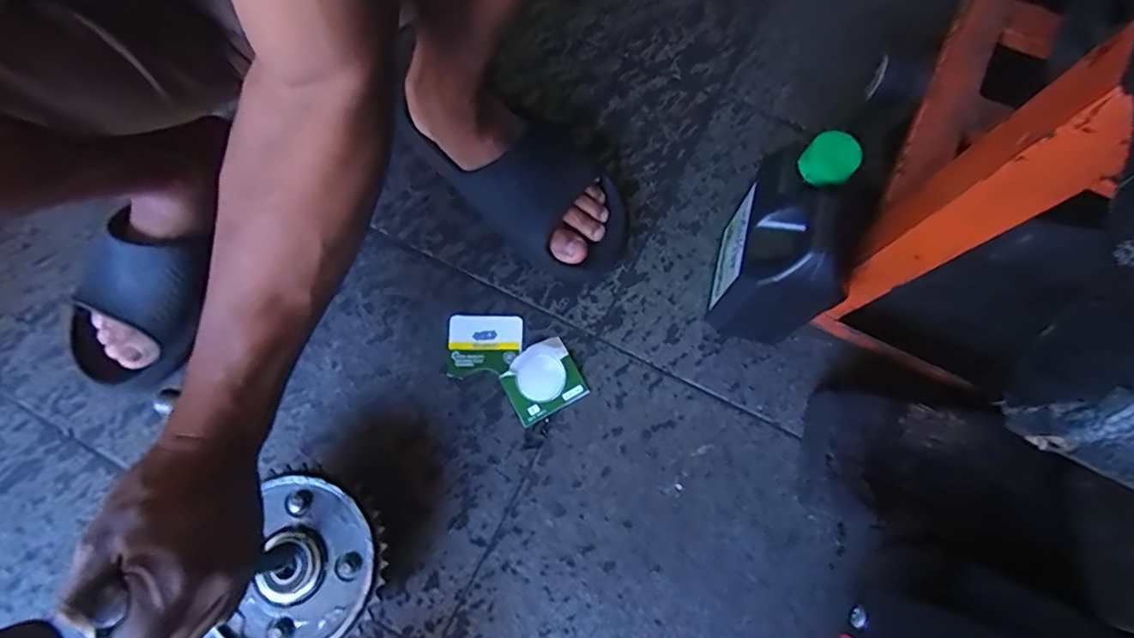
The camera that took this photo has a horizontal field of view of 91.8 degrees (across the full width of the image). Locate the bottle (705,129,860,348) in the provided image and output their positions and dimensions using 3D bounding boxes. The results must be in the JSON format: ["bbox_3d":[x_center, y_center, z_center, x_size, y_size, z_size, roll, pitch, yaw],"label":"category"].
[{"bbox_3d":[0.168,-0.052,0.444,0.073,0.182,0.119,13,74,4],"label":"bottle"}]

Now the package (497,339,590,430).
[{"bbox_3d":[-0.023,0.056,0.506,0.067,0.009,0.063,-28,76,-7],"label":"package"}]

